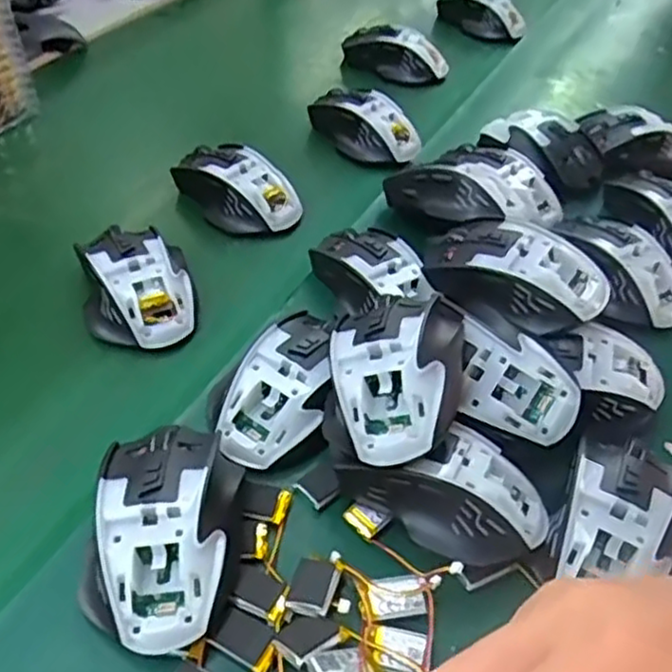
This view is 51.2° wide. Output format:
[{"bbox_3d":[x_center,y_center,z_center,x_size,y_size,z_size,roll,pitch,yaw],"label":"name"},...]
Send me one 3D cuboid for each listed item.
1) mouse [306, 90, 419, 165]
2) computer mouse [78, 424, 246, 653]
[{"bbox_3d":[0.028,-0.198,0.653,0.110,0.036,0.062,37,54,26],"label":"mouse"},{"bbox_3d":[-0.085,0.092,0.344,0.067,0.042,0.111,2,47,-4],"label":"computer mouse"}]

